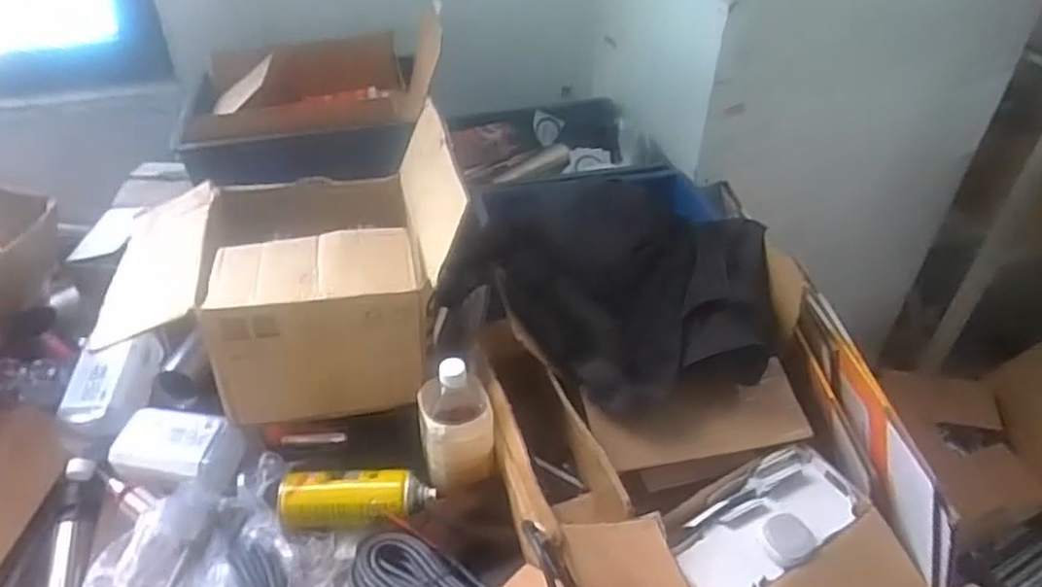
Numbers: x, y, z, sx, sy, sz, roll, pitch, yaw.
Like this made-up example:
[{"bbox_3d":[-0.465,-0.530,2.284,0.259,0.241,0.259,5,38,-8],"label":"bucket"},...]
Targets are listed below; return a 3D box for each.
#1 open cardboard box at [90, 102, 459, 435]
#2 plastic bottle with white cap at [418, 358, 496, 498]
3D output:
[{"bbox_3d":[-0.304,-0.036,0.952,0.430,0.284,0.302,-7,40,-10],"label":"open cardboard box"},{"bbox_3d":[-0.079,0.154,0.856,0.090,0.140,0.076,-7,40,-10],"label":"plastic bottle with white cap"}]

